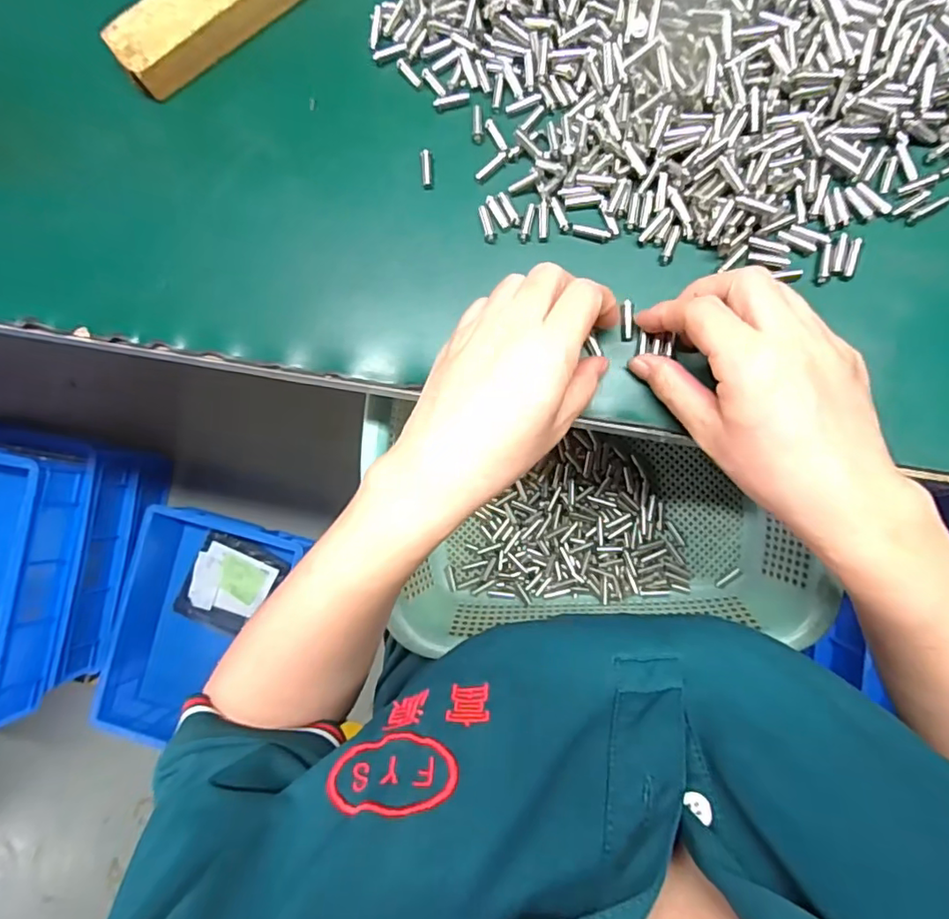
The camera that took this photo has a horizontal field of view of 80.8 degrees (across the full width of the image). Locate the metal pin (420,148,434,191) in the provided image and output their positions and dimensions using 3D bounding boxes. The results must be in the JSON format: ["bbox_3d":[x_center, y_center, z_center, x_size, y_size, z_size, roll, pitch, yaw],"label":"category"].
[{"bbox_3d":[-0.027,-0.169,0.323,0.007,0.006,0.023,-4,85,6],"label":"metal pin"}]

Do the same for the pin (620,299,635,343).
[{"bbox_3d":[0.083,-0.075,0.304,0.007,0.004,0.022,0,98,6],"label":"pin"}]

